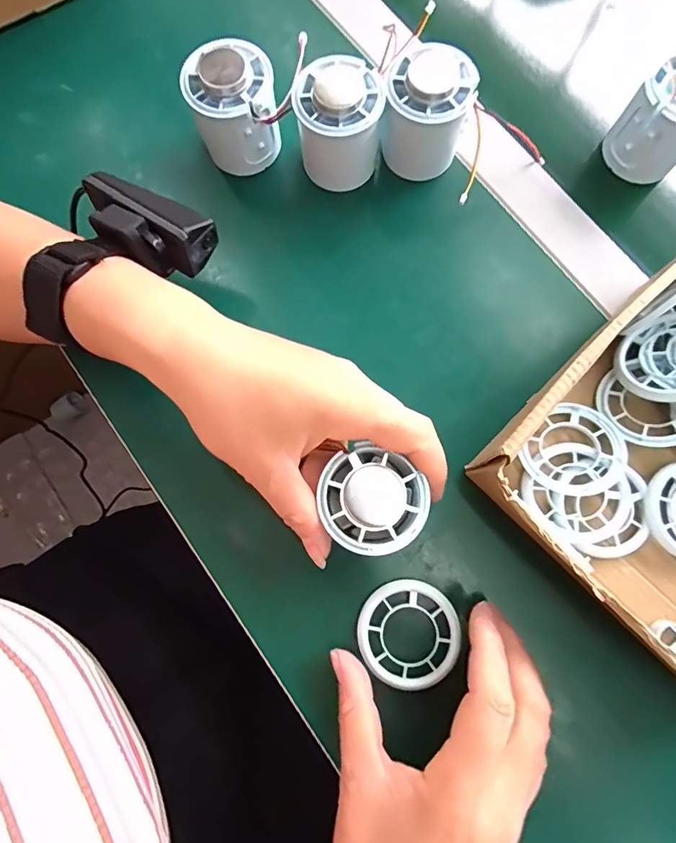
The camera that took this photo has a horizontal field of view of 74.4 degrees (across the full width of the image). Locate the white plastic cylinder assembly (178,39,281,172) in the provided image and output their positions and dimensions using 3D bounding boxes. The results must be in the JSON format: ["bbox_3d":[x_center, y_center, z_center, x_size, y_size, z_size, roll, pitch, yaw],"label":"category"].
[{"bbox_3d":[-0.067,-0.202,0.290,0.052,0.062,0.048,0,78,0],"label":"white plastic cylinder assembly"}]

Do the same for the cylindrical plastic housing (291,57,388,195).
[{"bbox_3d":[0.001,-0.187,0.292,0.052,0.065,0.048,0,78,0],"label":"cylindrical plastic housing"}]

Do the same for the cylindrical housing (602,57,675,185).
[{"bbox_3d":[0.215,-0.195,0.300,0.048,0.061,0.051,0,78,0],"label":"cylindrical housing"}]

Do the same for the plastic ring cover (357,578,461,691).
[{"bbox_3d":[0.040,0.120,0.253,0.056,0.006,0.056,-5,78,-1],"label":"plastic ring cover"}]

